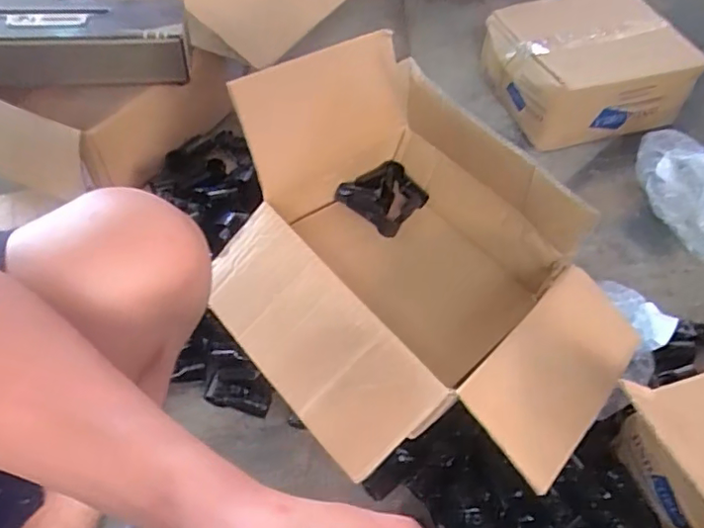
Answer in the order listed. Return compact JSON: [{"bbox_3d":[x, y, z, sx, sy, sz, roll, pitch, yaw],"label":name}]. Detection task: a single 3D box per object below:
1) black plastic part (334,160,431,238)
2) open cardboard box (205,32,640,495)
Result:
[{"bbox_3d":[0.049,-0.098,0.841,0.098,0.033,0.115,42,54,9],"label":"black plastic part"},{"bbox_3d":[0.068,0.013,0.668,0.489,0.236,0.384,40,59,22],"label":"open cardboard box"}]

